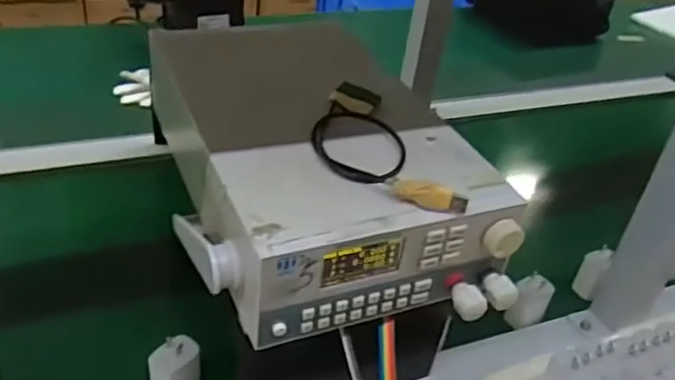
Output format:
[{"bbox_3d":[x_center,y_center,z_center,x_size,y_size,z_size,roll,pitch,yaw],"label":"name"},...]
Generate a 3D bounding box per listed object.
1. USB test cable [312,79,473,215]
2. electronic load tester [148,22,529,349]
[{"bbox_3d":[0.025,-0.038,0.502,0.083,0.016,0.178,-7,38,-18],"label":"USB test cable"},{"bbox_3d":[-0.025,-0.036,0.577,0.231,0.109,0.352,-8,39,-20],"label":"electronic load tester"}]

